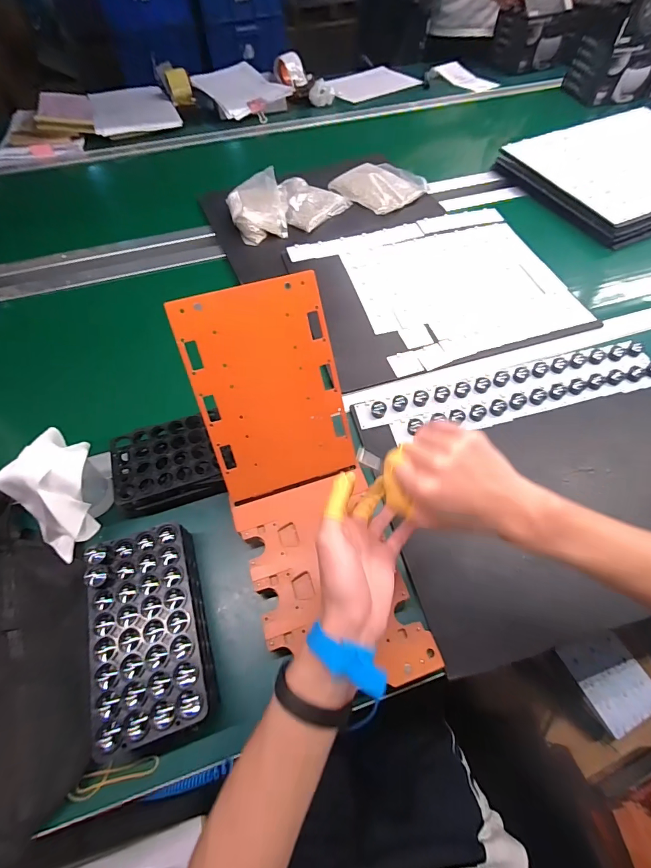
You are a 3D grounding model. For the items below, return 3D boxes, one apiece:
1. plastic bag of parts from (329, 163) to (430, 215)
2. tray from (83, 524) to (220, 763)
[{"bbox_3d":[0.122,-0.563,0.845,0.158,0.023,0.172,-40,67,-20],"label":"plastic bag of parts"},{"bbox_3d":[-0.183,0.208,0.400,0.108,0.063,0.204,-17,61,-9],"label":"tray"}]

